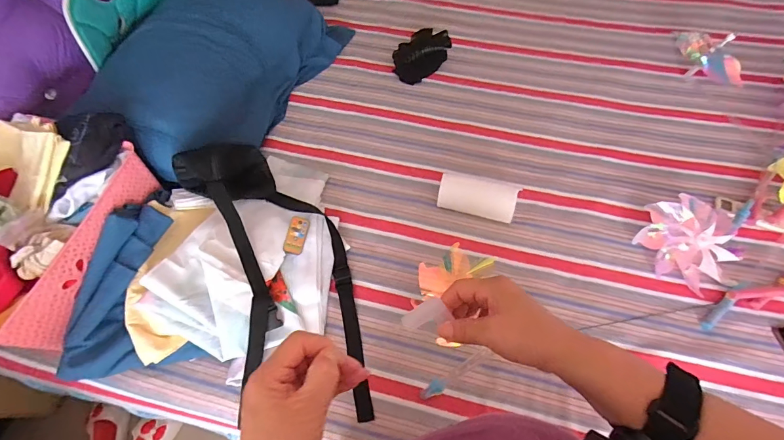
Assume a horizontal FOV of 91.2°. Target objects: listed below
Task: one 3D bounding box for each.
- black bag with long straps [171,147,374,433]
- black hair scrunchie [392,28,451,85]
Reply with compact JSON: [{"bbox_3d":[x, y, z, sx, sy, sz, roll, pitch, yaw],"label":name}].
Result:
[{"bbox_3d":[-0.248,0.075,0.771,0.290,0.185,0.563,-25,65,-10],"label":"black bag with long straps"},{"bbox_3d":[0.079,-0.473,1.090,0.161,0.075,0.107,-41,69,-17],"label":"black hair scrunchie"}]

